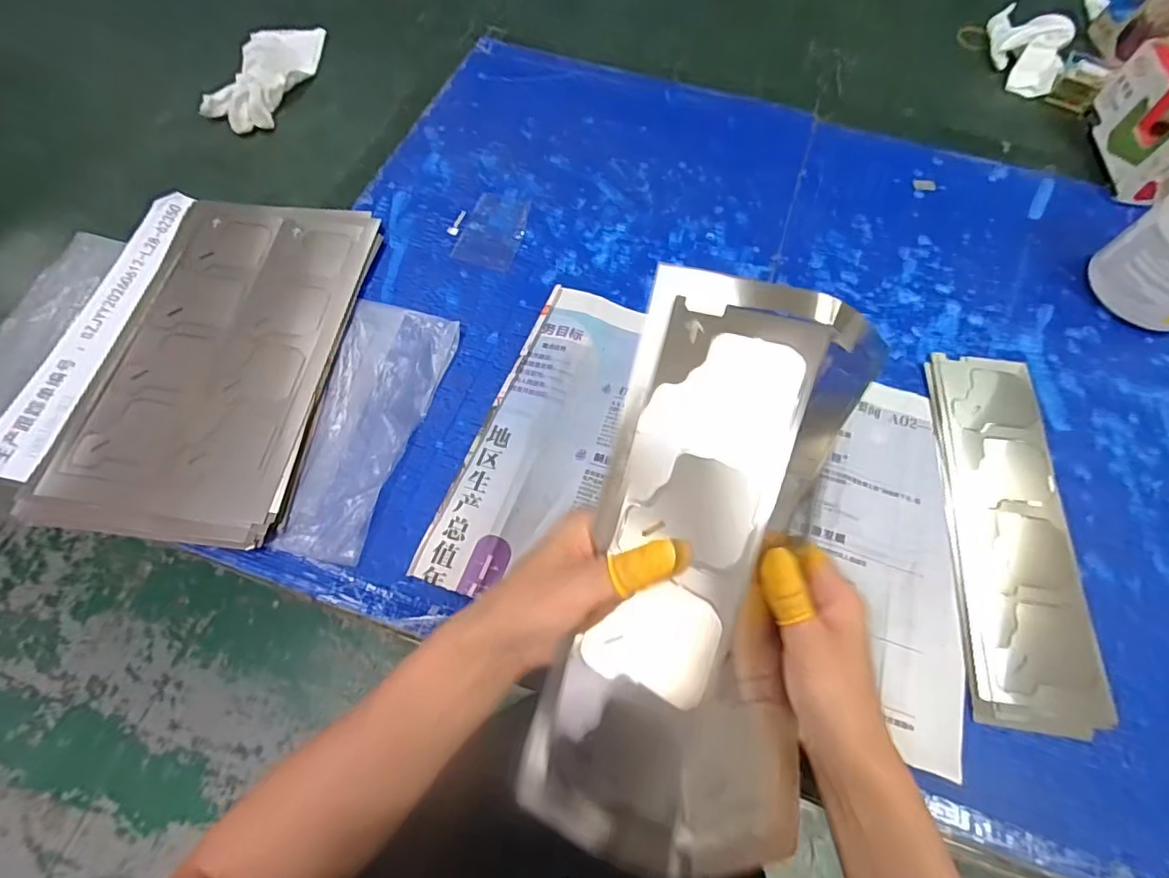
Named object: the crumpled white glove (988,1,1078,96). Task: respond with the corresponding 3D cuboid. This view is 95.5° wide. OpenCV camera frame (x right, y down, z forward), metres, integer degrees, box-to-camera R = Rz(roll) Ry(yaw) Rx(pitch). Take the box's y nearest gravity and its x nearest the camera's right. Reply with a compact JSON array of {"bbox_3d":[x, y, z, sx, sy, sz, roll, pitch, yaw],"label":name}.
[{"bbox_3d":[0.518,-0.474,0.621,0.069,0.047,0.162,13,66,5],"label":"crumpled white glove"}]

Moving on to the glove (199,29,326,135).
[{"bbox_3d":[-0.356,-0.414,0.597,0.079,0.018,0.184,12,66,4],"label":"glove"}]

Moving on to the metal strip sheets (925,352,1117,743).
[{"bbox_3d":[0.321,0.062,0.396,0.093,0.007,0.278,8,66,2],"label":"metal strip sheets"}]

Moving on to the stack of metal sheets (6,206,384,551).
[{"bbox_3d":[-0.303,-0.079,0.437,0.190,0.024,0.318,6,66,2],"label":"stack of metal sheets"}]

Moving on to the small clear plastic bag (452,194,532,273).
[{"bbox_3d":[-0.085,-0.201,0.506,0.056,0.004,0.091,15,66,6],"label":"small clear plastic bag"}]

